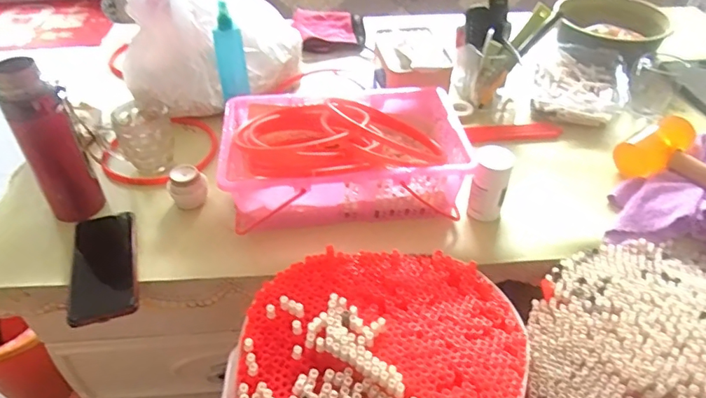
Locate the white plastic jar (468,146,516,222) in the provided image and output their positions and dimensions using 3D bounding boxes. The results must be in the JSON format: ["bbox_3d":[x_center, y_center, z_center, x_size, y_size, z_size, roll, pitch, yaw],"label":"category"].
[{"bbox_3d":[0.181,-0.017,0.668,0.049,0.097,0.044,16,45,15],"label":"white plastic jar"}]

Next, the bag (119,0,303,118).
[{"bbox_3d":[-0.248,-0.311,0.871,0.305,0.214,0.277,-12,44,-14],"label":"bag"}]

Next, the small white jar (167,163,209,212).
[{"bbox_3d":[-0.231,-0.017,0.703,0.051,0.055,0.049,-19,46,-21],"label":"small white jar"}]

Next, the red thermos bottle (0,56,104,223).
[{"bbox_3d":[-0.375,-0.067,0.625,0.068,0.207,0.057,-27,50,-27],"label":"red thermos bottle"}]

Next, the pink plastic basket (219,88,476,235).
[{"bbox_3d":[-0.011,-0.064,0.704,0.321,0.116,0.213,-7,43,-9],"label":"pink plastic basket"}]

